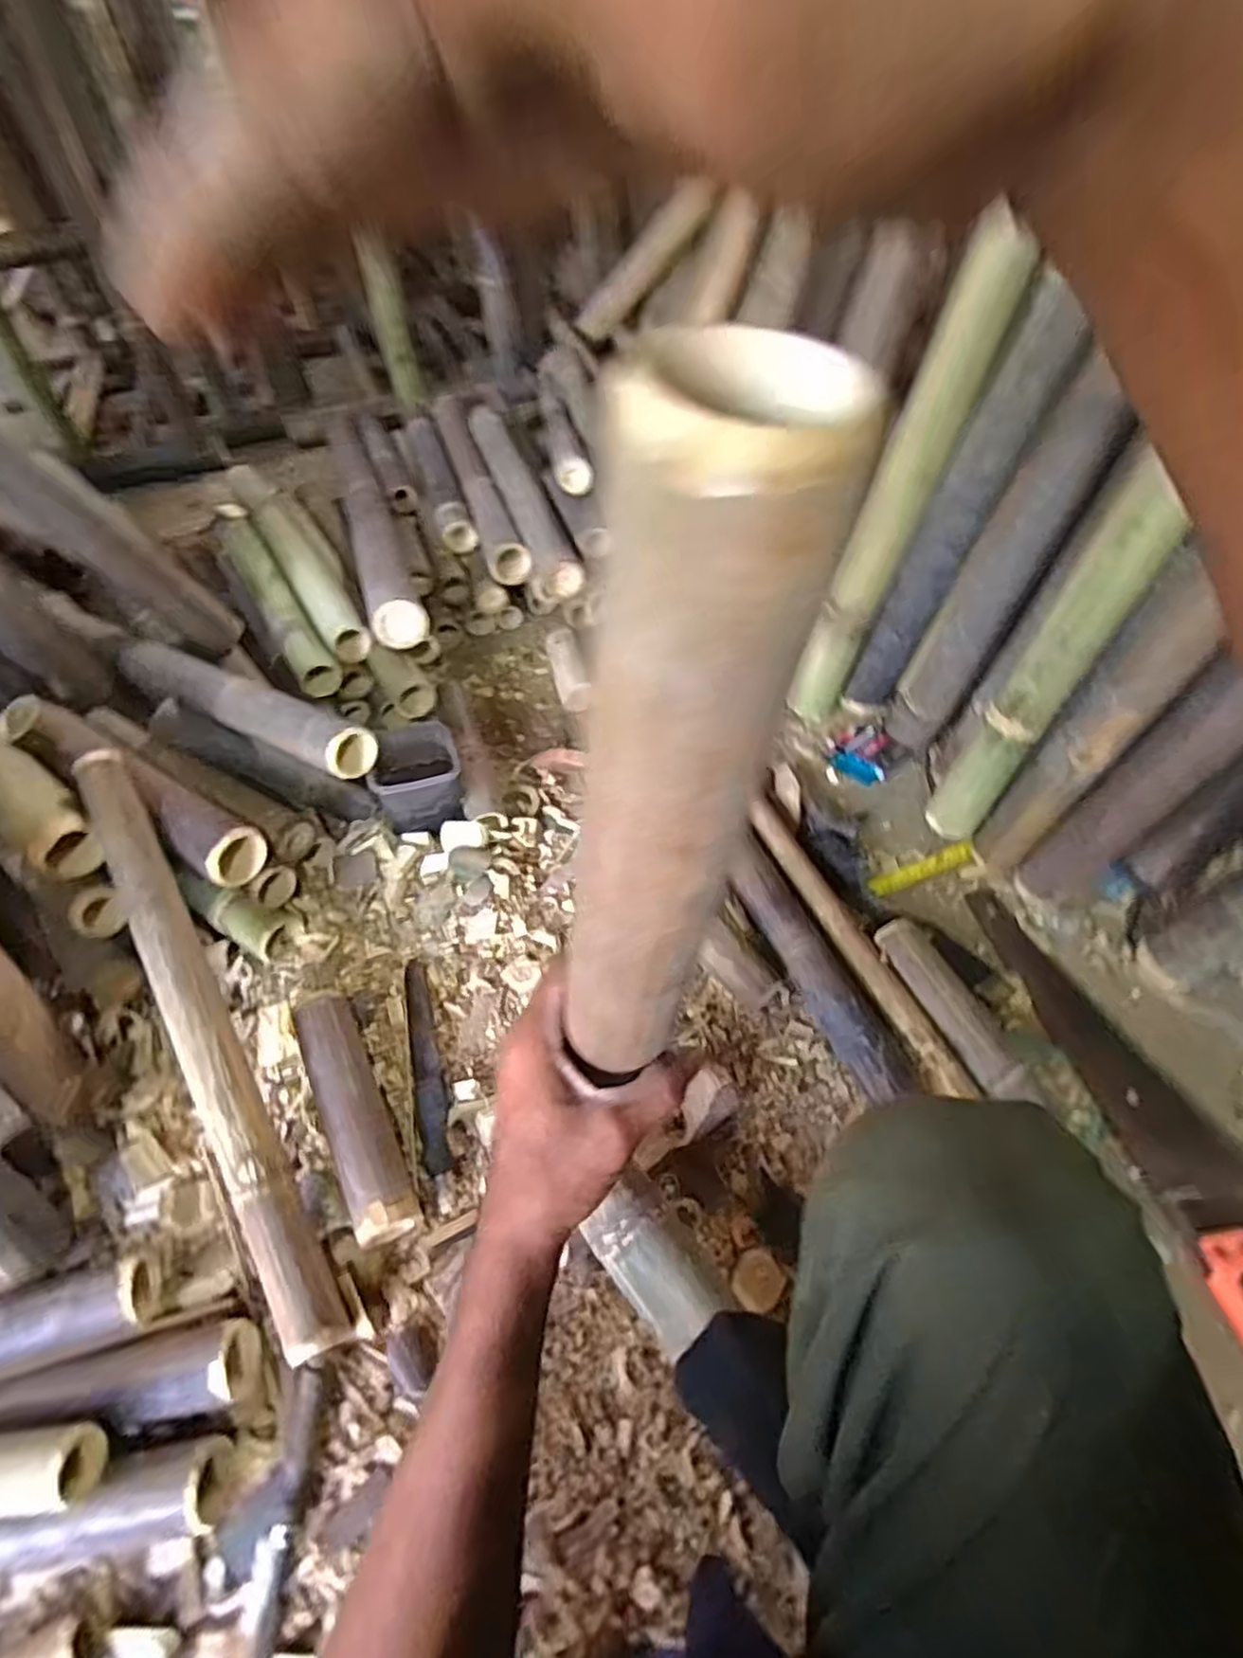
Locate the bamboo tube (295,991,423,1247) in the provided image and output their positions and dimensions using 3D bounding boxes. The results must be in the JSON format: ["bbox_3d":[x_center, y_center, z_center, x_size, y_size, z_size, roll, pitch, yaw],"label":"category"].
[{"bbox_3d":[-0.274,0.286,0.762,0.056,0.061,0.258,-24,54,-15],"label":"bamboo tube"}]

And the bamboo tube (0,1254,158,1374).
[{"bbox_3d":[-0.555,0.451,0.655,0.273,0.068,0.069,-15,52,-8],"label":"bamboo tube"}]

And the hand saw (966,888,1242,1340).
[{"bbox_3d":[0.537,0.248,0.773,0.129,0.038,0.491,-12,52,-6],"label":"hand saw"}]

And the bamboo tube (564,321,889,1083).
[{"bbox_3d":[0.011,0.015,0.257,0.041,0.314,0.039,25,52,12],"label":"bamboo tube"}]

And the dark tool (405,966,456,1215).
[{"bbox_3d":[-0.212,0.264,0.811,0.033,0.012,0.286,-14,52,-8],"label":"dark tool"}]

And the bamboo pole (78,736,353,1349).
[{"bbox_3d":[-0.428,0.184,0.745,0.058,0.043,0.652,-27,71,-17],"label":"bamboo pole"}]

